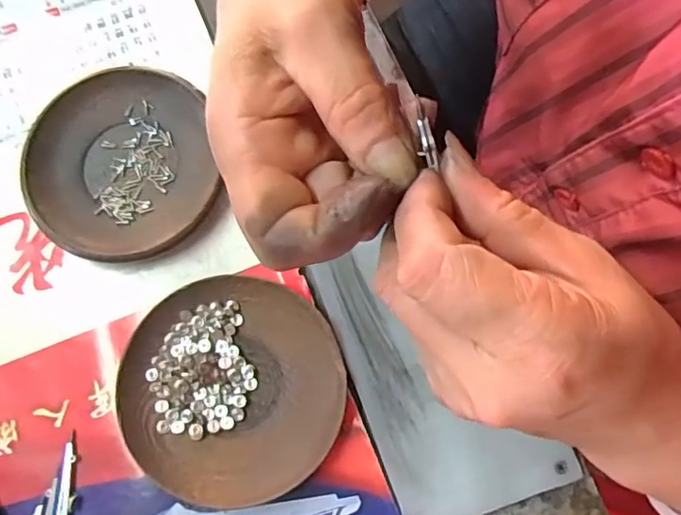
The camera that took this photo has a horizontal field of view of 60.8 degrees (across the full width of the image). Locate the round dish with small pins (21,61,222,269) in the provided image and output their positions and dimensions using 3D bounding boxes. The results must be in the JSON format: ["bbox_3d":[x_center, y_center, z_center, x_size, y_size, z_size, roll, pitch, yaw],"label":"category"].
[{"bbox_3d":[-0.126,-0.053,0.337,0.102,0.018,0.114,-12,77,-3],"label":"round dish with small pins"}]

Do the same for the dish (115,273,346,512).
[{"bbox_3d":[-0.058,0.069,0.308,0.115,0.016,0.111,0,77,0],"label":"dish"}]

